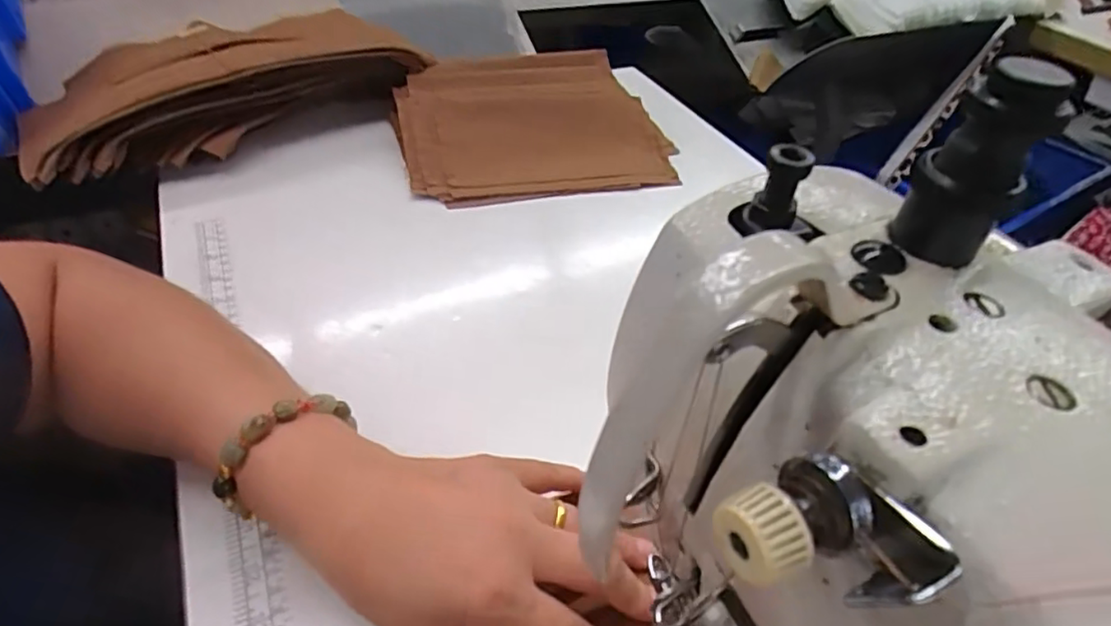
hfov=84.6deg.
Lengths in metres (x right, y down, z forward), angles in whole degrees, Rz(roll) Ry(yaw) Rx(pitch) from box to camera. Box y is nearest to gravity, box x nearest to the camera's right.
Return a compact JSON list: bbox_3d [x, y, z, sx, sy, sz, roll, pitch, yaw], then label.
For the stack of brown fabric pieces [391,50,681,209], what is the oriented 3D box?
[{"bbox_3d":[-0.021,-0.184,0.597,0.253,0.023,0.182,-7,65,-15],"label":"stack of brown fabric pieces"}]

